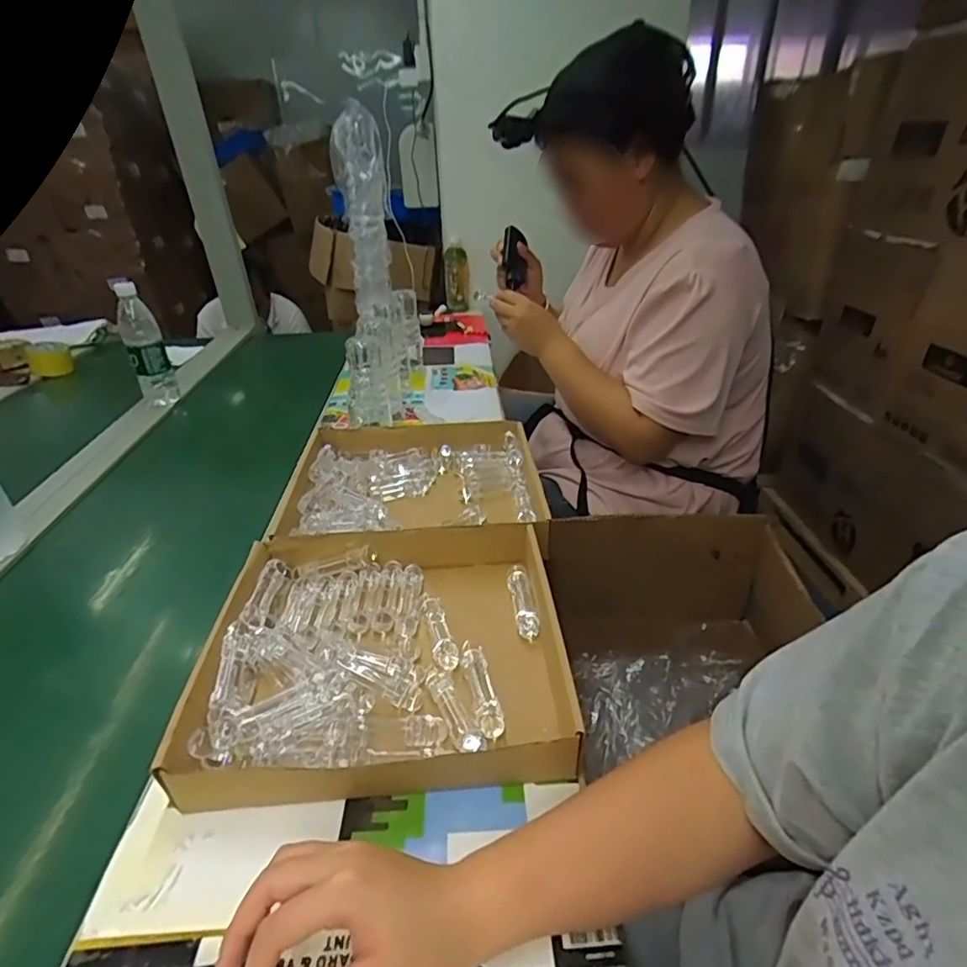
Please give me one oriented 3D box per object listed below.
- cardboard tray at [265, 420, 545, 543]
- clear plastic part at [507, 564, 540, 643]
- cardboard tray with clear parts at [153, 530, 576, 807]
[{"bbox_3d":[-0.091,0.002,0.776,0.325,0.056,0.296,-3,31,-2],"label":"cardboard tray"},{"bbox_3d":[0.040,0.122,0.573,0.020,0.030,0.087,-5,32,-6],"label":"clear plastic part"},{"bbox_3d":[-0.087,0.147,0.517,0.308,0.055,0.272,-4,31,-3],"label":"cardboard tray with clear parts"}]

